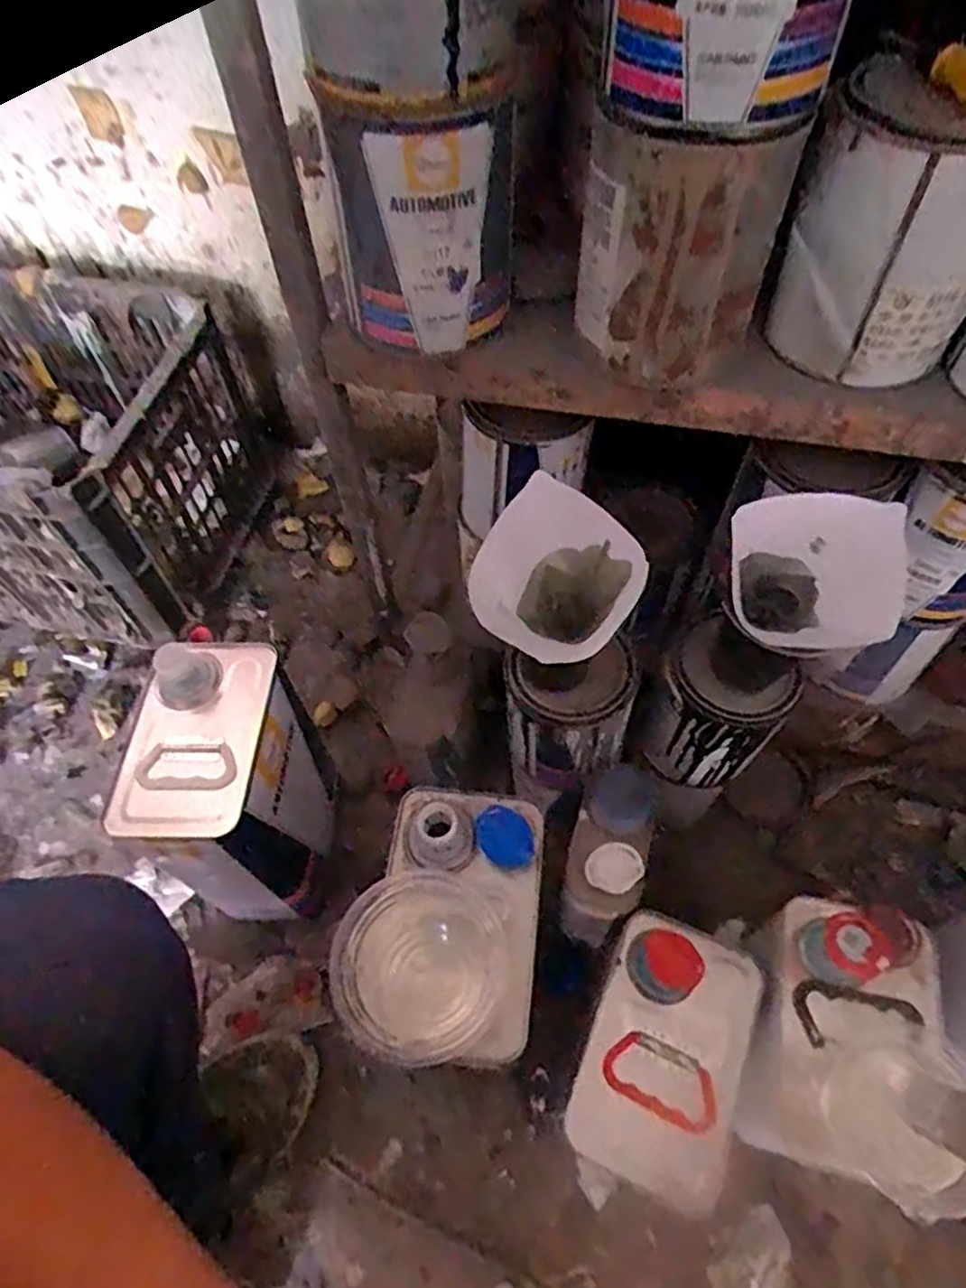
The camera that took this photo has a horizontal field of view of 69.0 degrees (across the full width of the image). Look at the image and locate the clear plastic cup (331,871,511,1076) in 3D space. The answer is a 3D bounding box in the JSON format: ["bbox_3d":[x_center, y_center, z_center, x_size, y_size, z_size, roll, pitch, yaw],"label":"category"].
[{"bbox_3d":[-0.031,0.184,0.403,0.093,0.095,0.087,-1,58,1],"label":"clear plastic cup"}]

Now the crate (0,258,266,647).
[{"bbox_3d":[-0.537,-0.235,0.812,0.446,0.269,0.329,10,59,8],"label":"crate"}]

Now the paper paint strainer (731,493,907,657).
[{"bbox_3d":[0.233,-0.041,0.482,0.102,0.082,0.096,-1,59,2],"label":"paper paint strainer"}]

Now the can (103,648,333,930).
[{"bbox_3d":[-0.215,0.133,0.640,0.103,0.252,0.173,1,58,3],"label":"can"}]

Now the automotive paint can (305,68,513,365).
[{"bbox_3d":[-0.038,-0.261,0.418,0.104,0.135,0.097,-1,58,1],"label":"automotive paint can"}]

